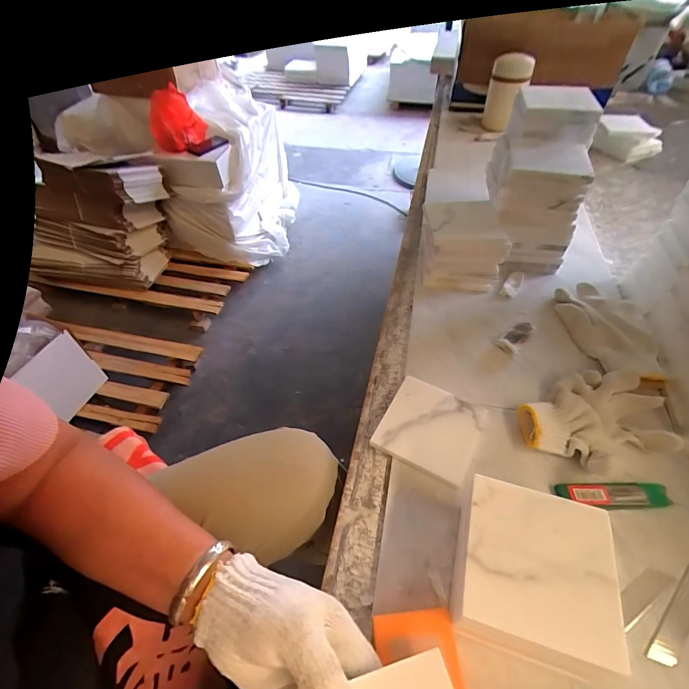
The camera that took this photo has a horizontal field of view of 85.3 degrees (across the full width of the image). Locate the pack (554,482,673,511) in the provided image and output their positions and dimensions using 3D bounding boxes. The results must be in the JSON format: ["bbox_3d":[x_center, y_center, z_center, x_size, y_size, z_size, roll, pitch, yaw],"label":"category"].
[{"bbox_3d":[0.265,0.148,0.367,0.107,0.013,0.024,2,51,-1],"label":"pack"}]

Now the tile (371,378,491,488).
[{"bbox_3d":[0.095,0.090,0.413,0.099,0.007,0.100,25,54,16],"label":"tile"}]

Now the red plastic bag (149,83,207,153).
[{"bbox_3d":[-0.654,-0.864,1.429,0.146,0.194,0.159,23,56,20],"label":"red plastic bag"}]

